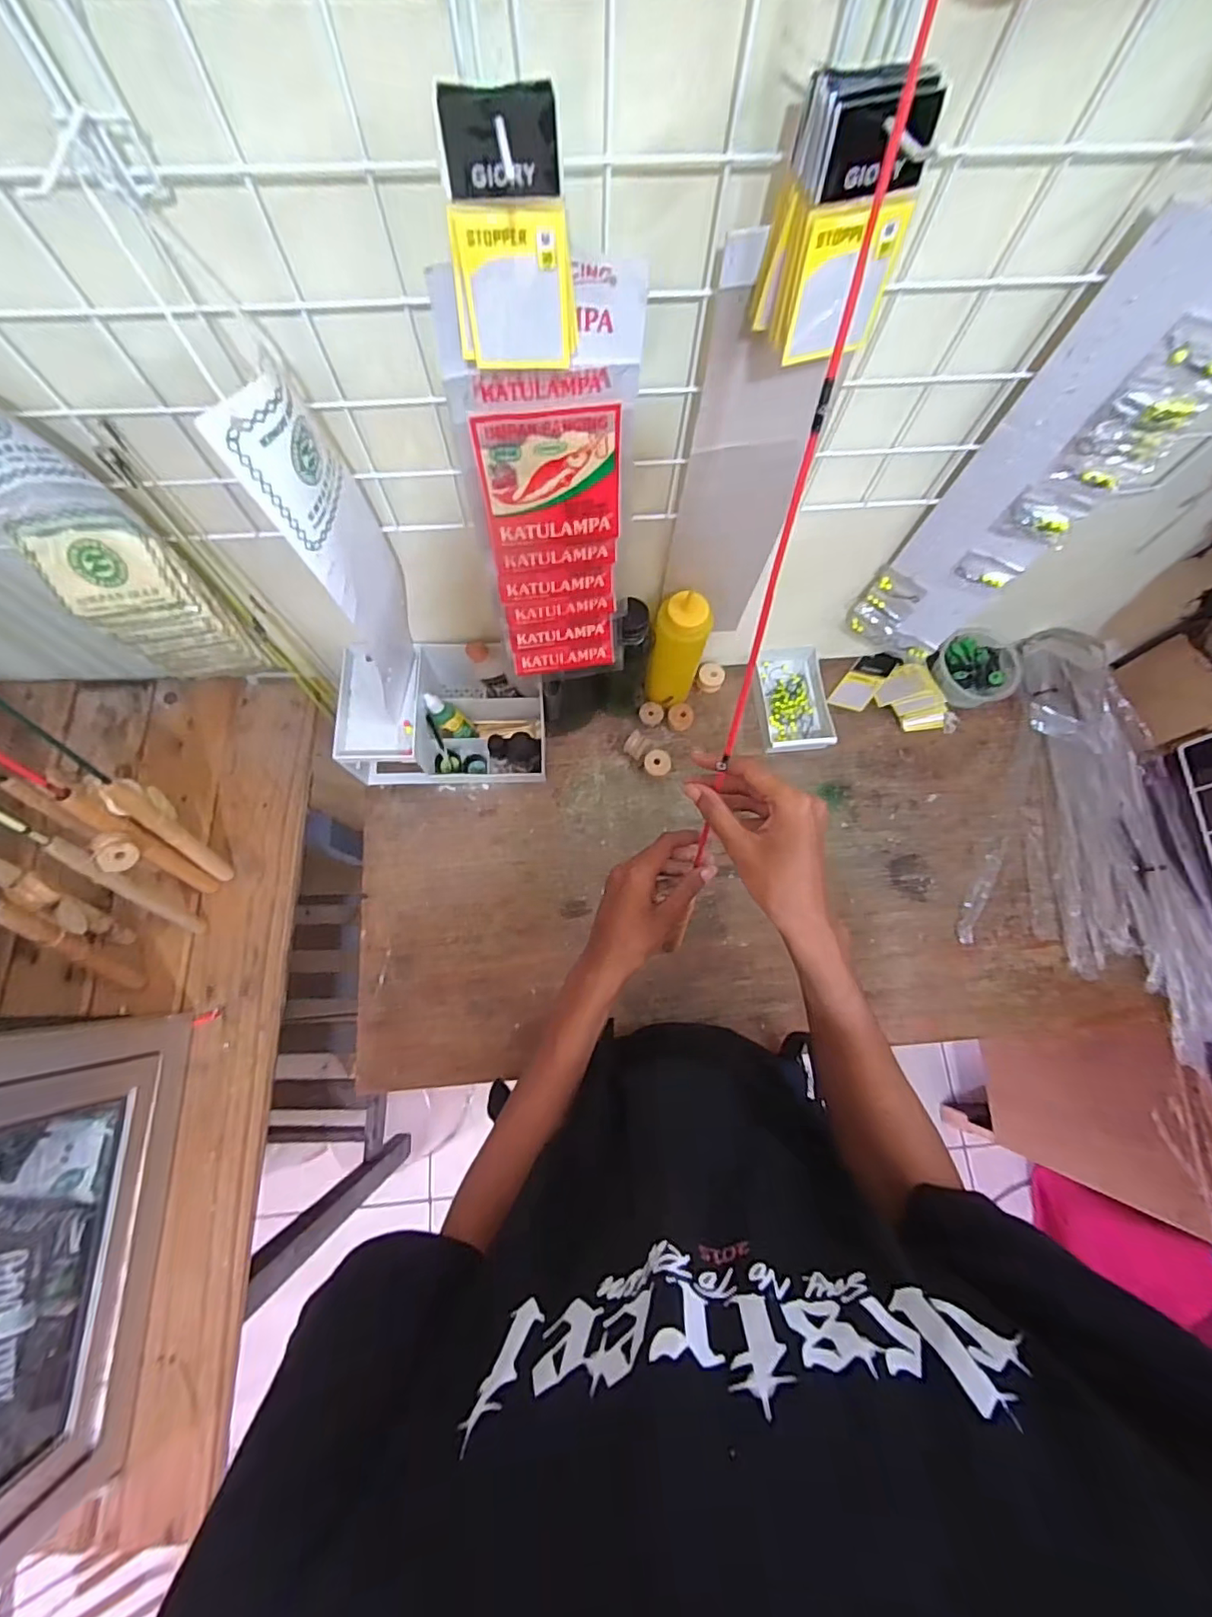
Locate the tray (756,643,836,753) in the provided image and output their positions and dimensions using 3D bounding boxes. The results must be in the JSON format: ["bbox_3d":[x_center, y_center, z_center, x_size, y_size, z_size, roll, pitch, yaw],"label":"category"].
[{"bbox_3d":[0.244,-0.147,0.767,0.094,0.028,0.151,-5,75,-3],"label":"tray"}]

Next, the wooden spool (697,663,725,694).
[{"bbox_3d":[0.140,-0.173,0.777,0.033,0.022,0.036,0,75,-1],"label":"wooden spool"}]

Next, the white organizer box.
[{"bbox_3d":[-0.191,-0.120,0.710,0.231,0.109,0.157,1,75,-1],"label":"white organizer box"}]

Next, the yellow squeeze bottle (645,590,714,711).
[{"bbox_3d":[0.083,-0.181,0.687,0.062,0.200,0.053,16,75,3],"label":"yellow squeeze bottle"}]

